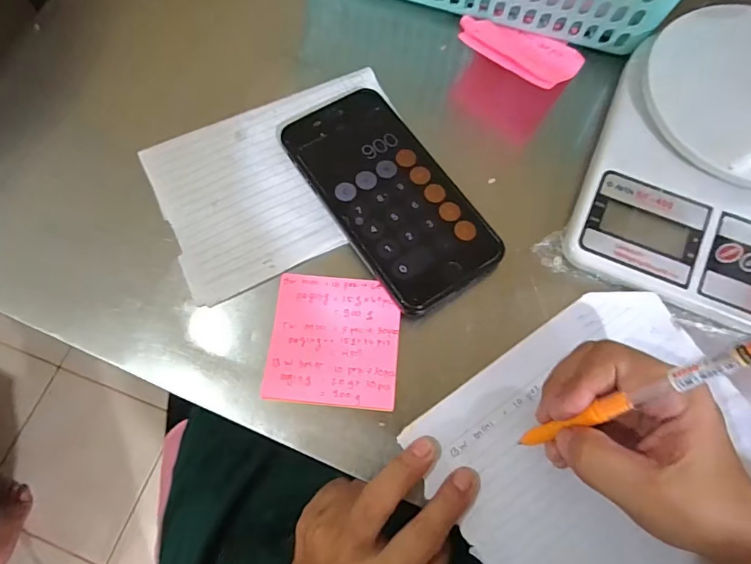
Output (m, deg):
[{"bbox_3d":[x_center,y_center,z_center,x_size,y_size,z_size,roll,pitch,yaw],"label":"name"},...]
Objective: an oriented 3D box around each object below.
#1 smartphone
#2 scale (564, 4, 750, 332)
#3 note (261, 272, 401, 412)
[{"bbox_3d":[0.007,-0.059,0.307,0.077,0.011,0.161,-31,73,-9],"label":"smartphone"},{"bbox_3d":[0.224,-0.081,0.298,0.153,0.036,0.208,22,73,8],"label":"scale"},{"bbox_3d":[-0.024,0.033,0.278,0.074,0.010,0.077,5,71,2],"label":"note"}]

